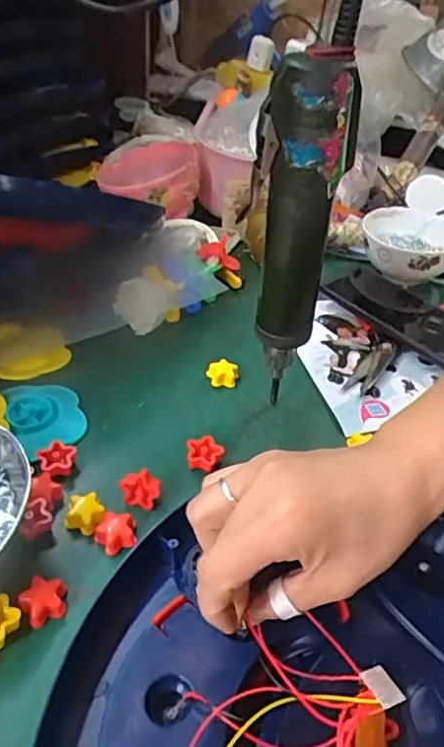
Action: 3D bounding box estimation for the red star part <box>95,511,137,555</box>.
[{"bbox_3d":[-0.067,0.098,0.358,0.024,0.013,0.025,-17,43,-25],"label":"red star part"}]

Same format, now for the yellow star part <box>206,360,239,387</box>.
[{"bbox_3d":[0.001,0.000,0.483,0.025,0.015,0.019,7,39,2],"label":"yellow star part"}]

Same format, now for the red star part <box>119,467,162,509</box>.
[{"bbox_3d":[-0.054,0.076,0.376,0.026,0.026,0.011,10,39,4],"label":"red star part"}]

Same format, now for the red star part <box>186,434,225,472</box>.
[{"bbox_3d":[-0.012,0.060,0.412,0.025,0.017,0.025,0,39,-6],"label":"red star part"}]

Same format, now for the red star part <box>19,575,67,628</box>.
[{"bbox_3d":[-0.099,0.127,0.319,0.025,0.016,0.021,-18,44,-26],"label":"red star part"}]

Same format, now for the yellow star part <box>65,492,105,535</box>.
[{"bbox_3d":[-0.089,0.089,0.366,0.021,0.012,0.022,12,39,9],"label":"yellow star part"}]

